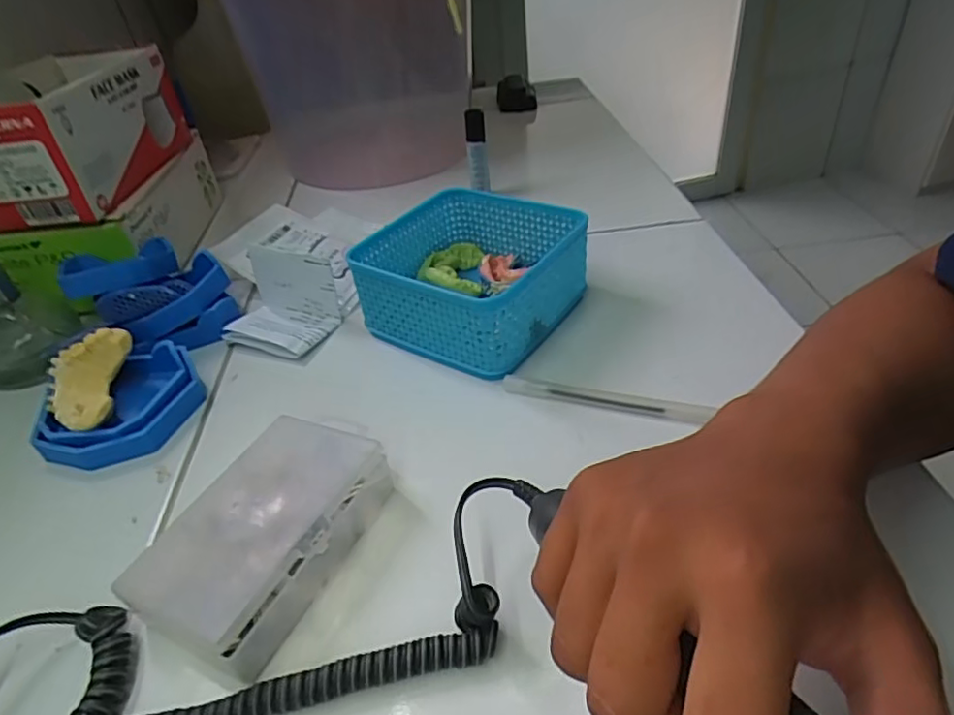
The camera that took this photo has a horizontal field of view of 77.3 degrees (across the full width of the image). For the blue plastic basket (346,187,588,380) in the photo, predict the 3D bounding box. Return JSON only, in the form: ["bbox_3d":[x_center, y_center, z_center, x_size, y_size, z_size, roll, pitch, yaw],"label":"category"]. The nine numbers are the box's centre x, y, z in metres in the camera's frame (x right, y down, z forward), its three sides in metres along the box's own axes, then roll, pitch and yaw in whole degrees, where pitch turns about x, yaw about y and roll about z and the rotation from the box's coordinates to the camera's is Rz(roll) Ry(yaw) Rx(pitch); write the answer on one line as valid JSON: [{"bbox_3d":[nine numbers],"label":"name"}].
[{"bbox_3d":[-0.003,-0.060,0.433,0.130,0.065,0.131,22,47,29],"label":"blue plastic basket"}]

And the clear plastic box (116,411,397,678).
[{"bbox_3d":[-0.102,0.083,0.290,0.073,0.036,0.116,15,44,23],"label":"clear plastic box"}]

